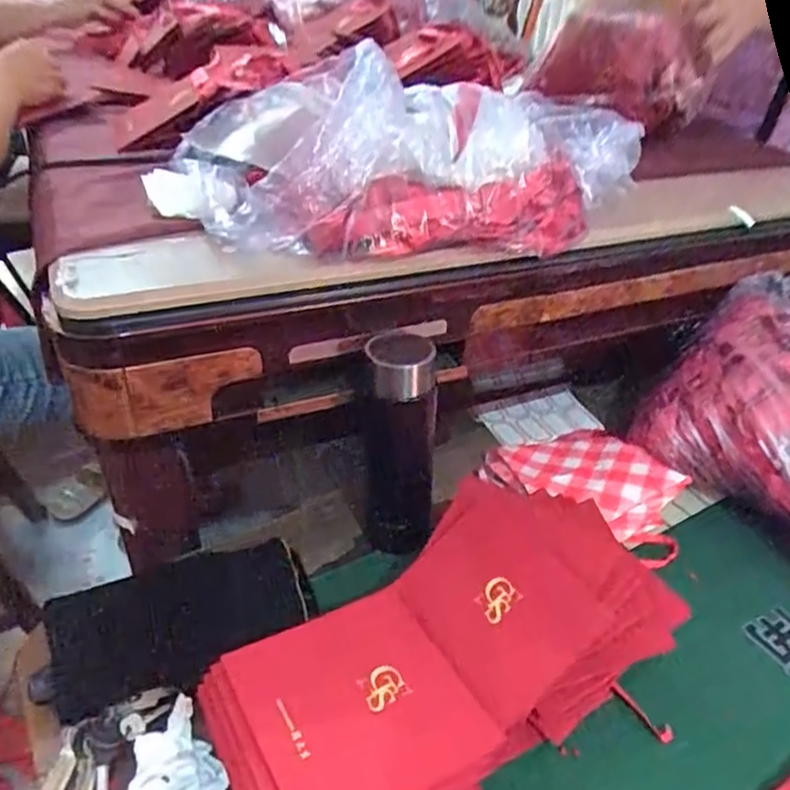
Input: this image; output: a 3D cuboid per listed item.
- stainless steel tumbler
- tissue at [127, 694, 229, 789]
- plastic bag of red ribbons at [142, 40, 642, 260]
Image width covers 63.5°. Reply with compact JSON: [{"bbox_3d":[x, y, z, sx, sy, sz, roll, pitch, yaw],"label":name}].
[{"bbox_3d":[0.005,0.045,0.584,0.065,0.205,0.076,1,36,-5],"label":"stainless steel tumbler"},{"bbox_3d":[-0.153,0.254,0.437,0.056,0.025,0.066,-25,45,-34],"label":"tissue"},{"bbox_3d":[-0.004,-0.204,0.547,0.400,0.117,0.173,-5,37,-13],"label":"plastic bag of red ribbons"}]

